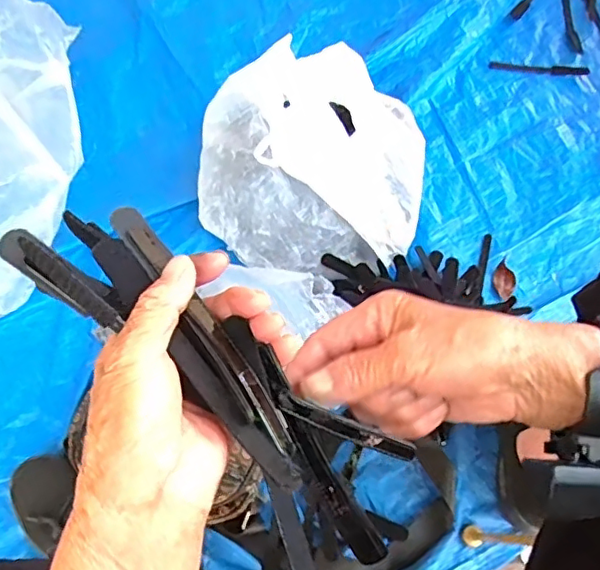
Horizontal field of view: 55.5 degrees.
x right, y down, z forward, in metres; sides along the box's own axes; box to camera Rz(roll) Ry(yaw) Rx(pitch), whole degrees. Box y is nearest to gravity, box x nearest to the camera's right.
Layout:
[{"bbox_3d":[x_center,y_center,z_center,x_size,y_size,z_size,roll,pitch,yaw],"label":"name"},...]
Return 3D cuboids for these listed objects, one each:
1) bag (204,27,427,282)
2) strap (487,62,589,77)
[{"bbox_3d":[0.012,-0.159,0.719,0.290,0.169,0.233,4,69,2],"label":"bag"},{"bbox_3d":[0.374,-0.338,0.891,0.150,0.014,0.017,8,69,4],"label":"strap"}]

